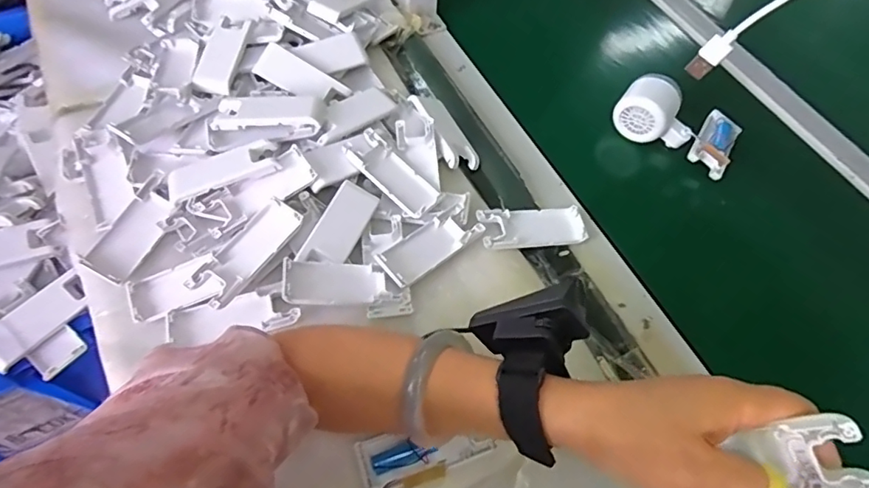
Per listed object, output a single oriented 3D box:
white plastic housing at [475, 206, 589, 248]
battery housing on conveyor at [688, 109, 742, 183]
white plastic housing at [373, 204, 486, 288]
[{"bbox_3d":[0.094,-0.016,0.498,0.103,0.018,0.038,-7,60,-7],"label":"white plastic housing"},{"bbox_3d":[0.312,-0.111,0.579,0.041,0.025,0.102,31,50,15],"label":"battery housing on conveyor"},{"bbox_3d":[-0.003,-0.001,0.467,0.102,0.021,0.038,-37,68,-22],"label":"white plastic housing"}]

